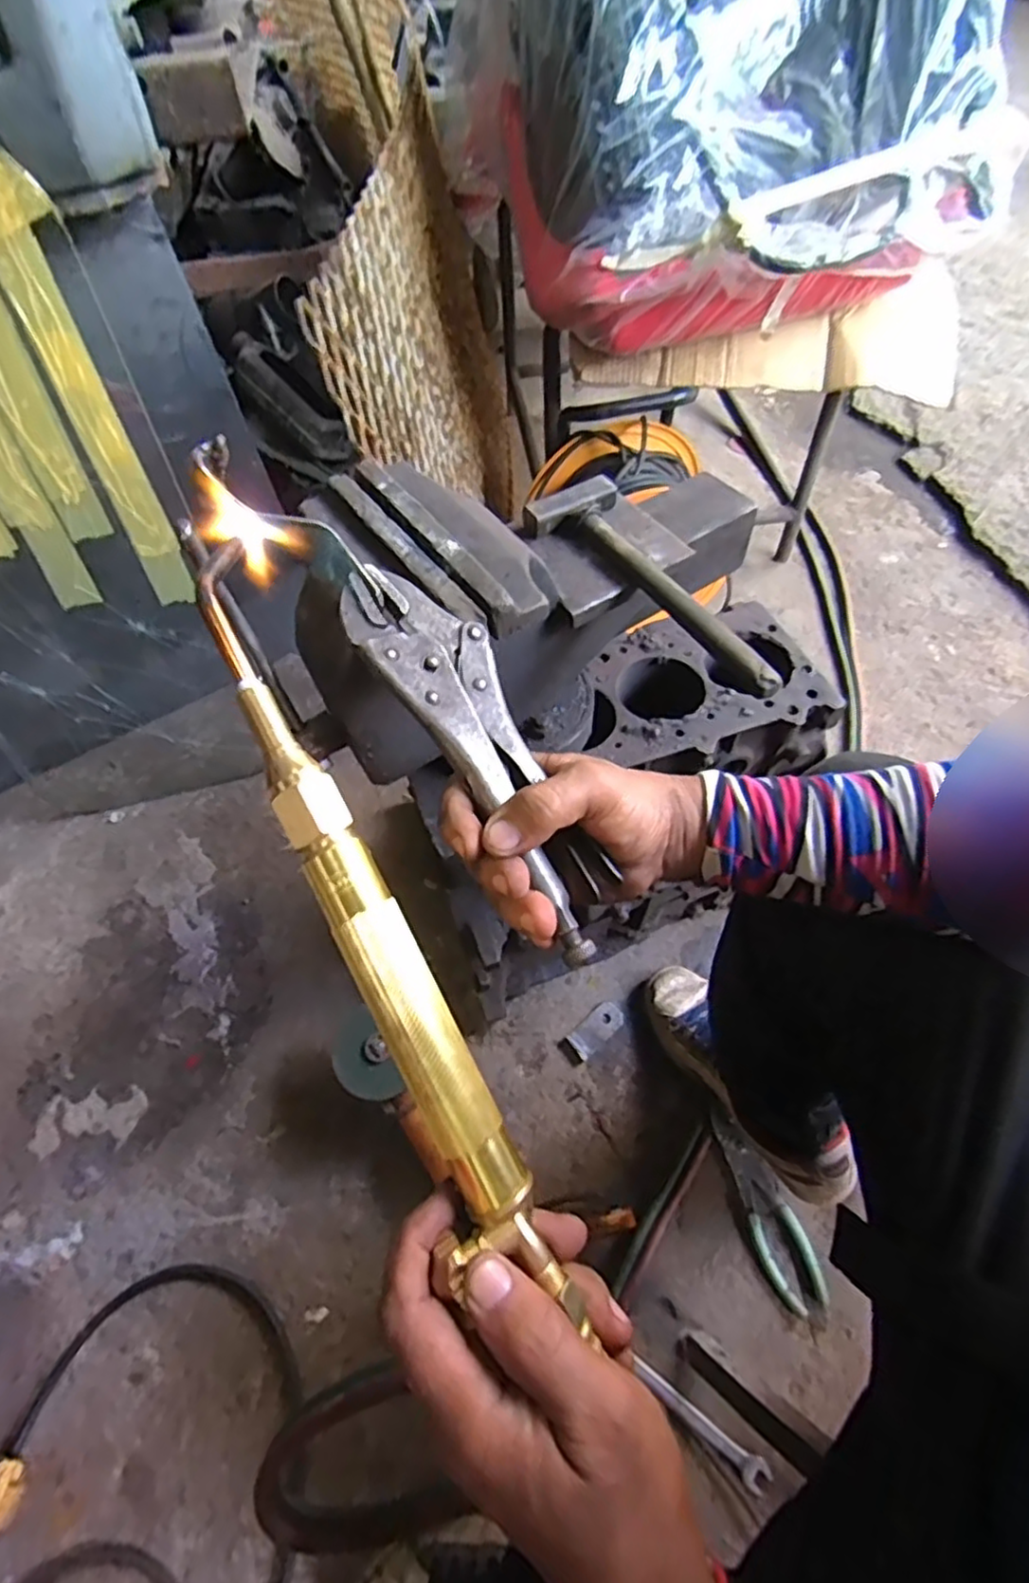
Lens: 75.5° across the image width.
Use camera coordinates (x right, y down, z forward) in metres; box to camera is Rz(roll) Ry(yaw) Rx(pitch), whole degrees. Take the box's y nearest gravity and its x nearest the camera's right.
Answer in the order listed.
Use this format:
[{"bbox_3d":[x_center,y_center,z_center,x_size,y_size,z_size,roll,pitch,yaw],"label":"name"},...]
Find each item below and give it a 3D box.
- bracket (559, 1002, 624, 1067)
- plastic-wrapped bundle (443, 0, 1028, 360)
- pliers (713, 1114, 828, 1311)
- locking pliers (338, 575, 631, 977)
[{"bbox_3d":[0.095,0.294,0.811,0.085,0.006,0.036,-38,62,-19],"label":"bracket"},{"bbox_3d":[0.237,-0.810,0.742,0.499,0.405,0.503,-8,57,-2],"label":"plastic-wrapped bundle"},{"bbox_3d":[0.266,0.433,0.698,0.051,0.030,0.182,-15,57,-6],"label":"pliers"},{"bbox_3d":[-0.012,-0.022,0.329,0.058,0.022,0.213,-31,82,-16],"label":"locking pliers"}]

